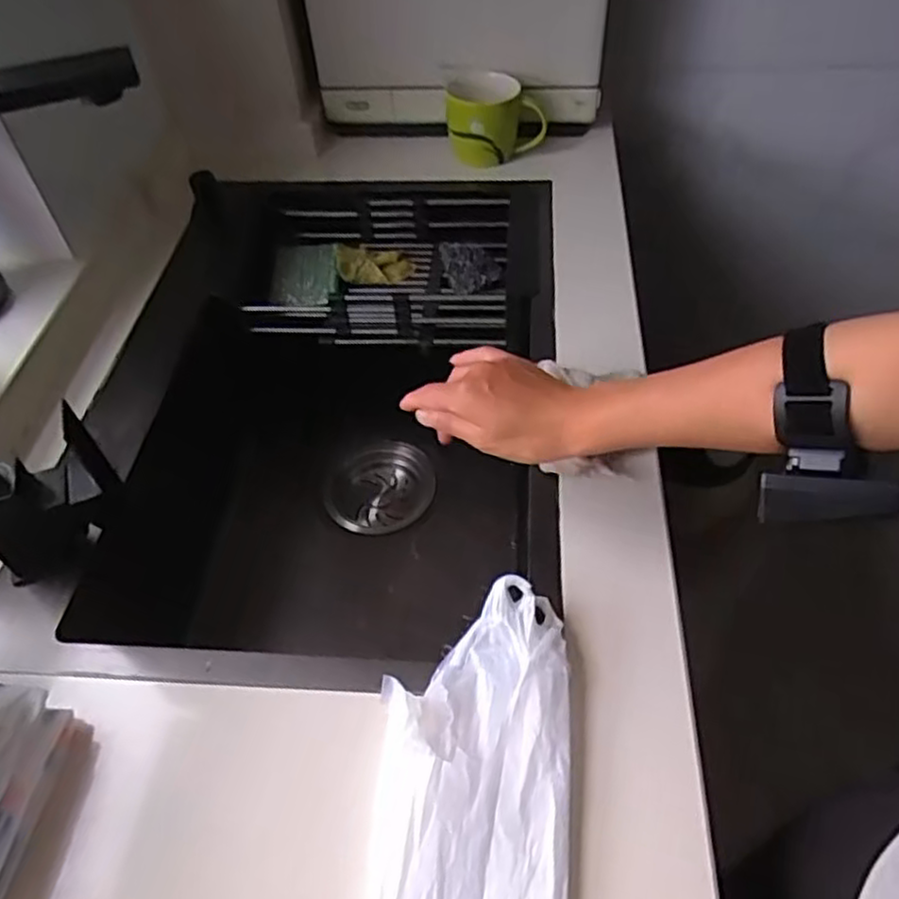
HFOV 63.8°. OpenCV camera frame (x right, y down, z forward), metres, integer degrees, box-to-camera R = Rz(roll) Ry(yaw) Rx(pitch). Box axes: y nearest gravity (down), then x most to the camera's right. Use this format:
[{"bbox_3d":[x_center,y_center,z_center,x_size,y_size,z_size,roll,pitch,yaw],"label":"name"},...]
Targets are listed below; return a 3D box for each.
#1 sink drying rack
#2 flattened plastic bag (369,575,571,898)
[{"bbox_3d":[-0.082,-0.229,0.927,0.308,0.061,0.225,-2,50,3],"label":"sink drying rack"},{"bbox_3d":[0.003,0.280,0.381,0.114,0.034,0.450,4,52,7],"label":"flattened plastic bag"}]

